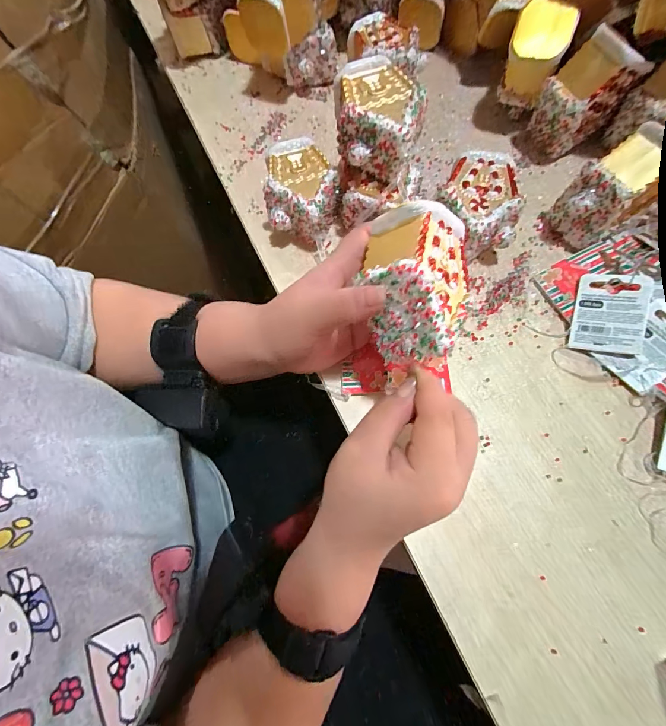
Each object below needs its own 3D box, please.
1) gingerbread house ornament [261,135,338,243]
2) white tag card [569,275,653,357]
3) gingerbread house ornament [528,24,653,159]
[{"bbox_3d":[-0.026,-0.148,0.310,0.059,0.046,0.083,-1,70,2],"label":"gingerbread house ornament"},{"bbox_3d":[0.210,-0.038,0.265,0.045,0.004,0.061,11,83,29],"label":"white tag card"},{"bbox_3d":[0.217,-0.233,0.305,0.058,0.080,0.043,-25,71,-6],"label":"gingerbread house ornament"}]

